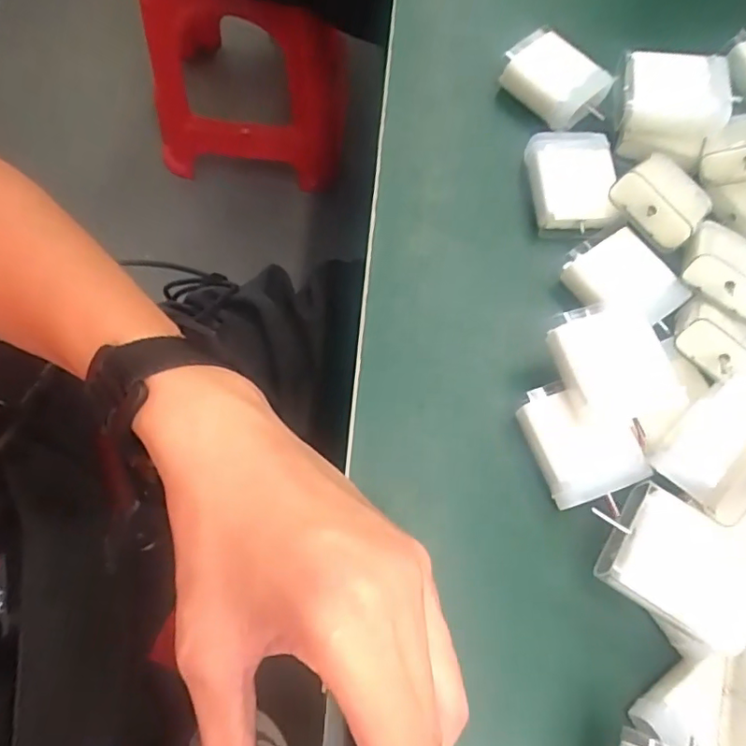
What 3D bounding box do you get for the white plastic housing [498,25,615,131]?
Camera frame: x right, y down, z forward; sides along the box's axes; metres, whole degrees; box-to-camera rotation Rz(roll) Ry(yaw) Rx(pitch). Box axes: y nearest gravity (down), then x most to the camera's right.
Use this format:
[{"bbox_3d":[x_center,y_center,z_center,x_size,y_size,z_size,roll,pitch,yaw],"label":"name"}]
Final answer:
[{"bbox_3d":[0.099,-0.161,0.315,0.040,0.022,0.055,-36,78,-17],"label":"white plastic housing"}]

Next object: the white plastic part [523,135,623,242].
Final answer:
[{"bbox_3d":[0.101,-0.096,0.293,0.043,0.020,0.050,3,70,-5],"label":"white plastic part"}]

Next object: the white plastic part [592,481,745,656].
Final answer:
[{"bbox_3d":[0.115,0.071,0.213,0.054,0.016,0.042,35,71,6],"label":"white plastic part"}]

